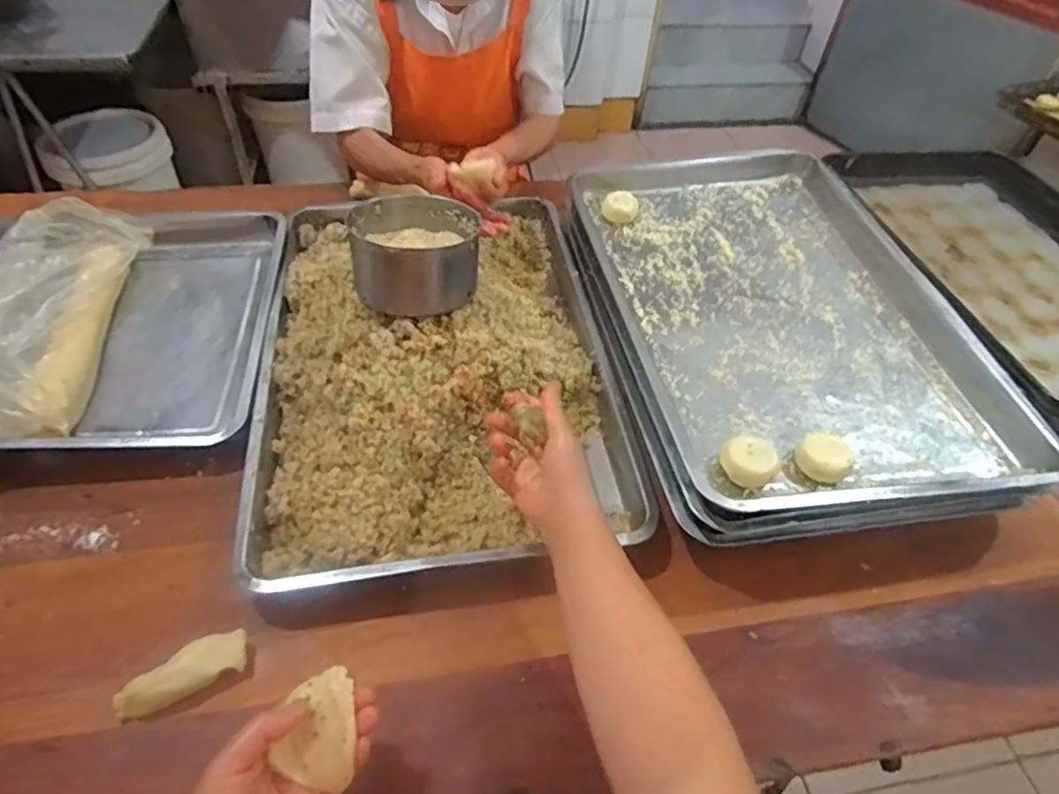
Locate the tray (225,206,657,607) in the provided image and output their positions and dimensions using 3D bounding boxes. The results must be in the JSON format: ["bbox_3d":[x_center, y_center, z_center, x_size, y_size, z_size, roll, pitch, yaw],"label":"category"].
[{"bbox_3d":[-0.111,-0.077,0.720,0.389,0.108,0.576,-5,50,-8],"label":"tray"}]

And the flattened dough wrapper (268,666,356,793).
[{"bbox_3d":[-0.143,0.221,0.412,0.049,0.025,0.068,-2,49,-5],"label":"flattened dough wrapper"}]

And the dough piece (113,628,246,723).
[{"bbox_3d":[-0.281,0.225,0.496,0.100,0.019,0.033,-25,55,-22],"label":"dough piece"}]

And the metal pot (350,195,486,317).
[{"bbox_3d":[-0.124,-0.162,0.668,0.125,0.075,0.136,2,49,-2],"label":"metal pot"}]

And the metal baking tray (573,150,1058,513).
[{"bbox_3d":[0.297,-0.126,0.762,0.406,0.051,0.614,-6,50,-9],"label":"metal baking tray"}]

